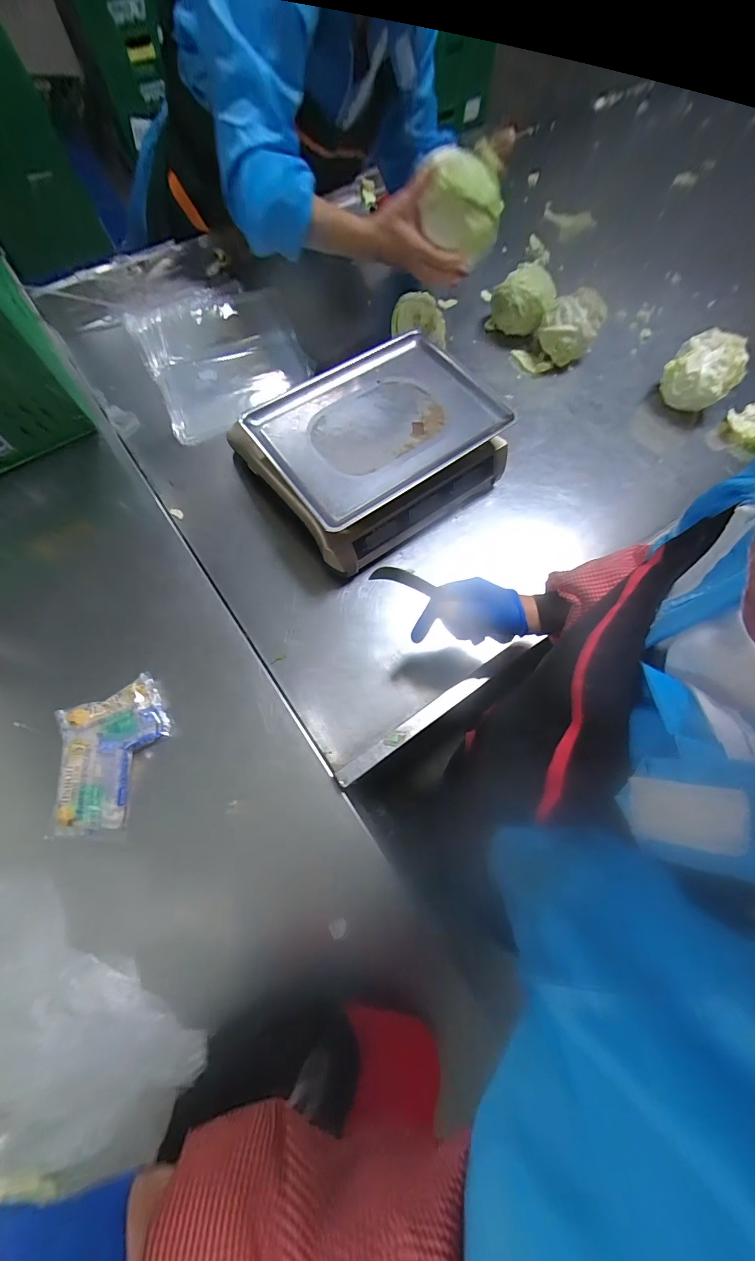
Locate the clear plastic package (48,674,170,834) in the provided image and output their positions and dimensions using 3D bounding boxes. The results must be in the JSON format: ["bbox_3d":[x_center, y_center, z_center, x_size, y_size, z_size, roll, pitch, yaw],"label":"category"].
[{"bbox_3d":[-0.339,0.149,0.522,0.132,0.038,0.172,-9,70,-4],"label":"clear plastic package"}]

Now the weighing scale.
[{"bbox_3d":[0.000,-0.266,0.645,0.331,0.144,0.247,-32,74,-12],"label":"weighing scale"}]

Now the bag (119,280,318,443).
[{"bbox_3d":[-0.308,-0.564,0.808,0.300,0.036,0.383,-25,72,-10],"label":"bag"}]

